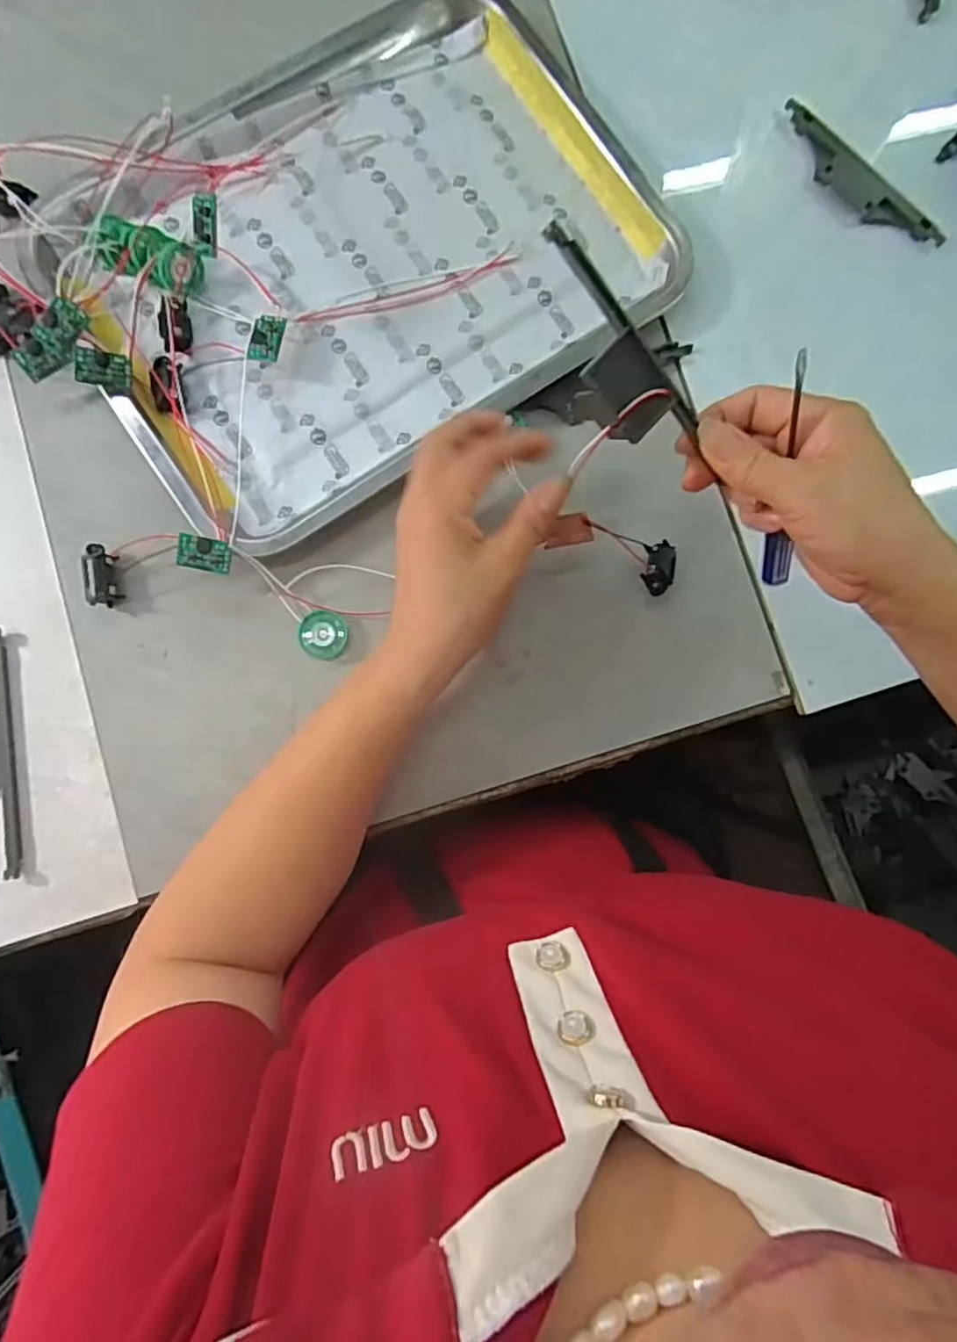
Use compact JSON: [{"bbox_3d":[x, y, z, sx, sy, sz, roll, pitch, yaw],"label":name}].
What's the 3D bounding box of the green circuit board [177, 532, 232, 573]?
[{"bbox_3d":[-0.152,-0.066,0.371,0.028,0.007,0.018,8,100,-10],"label":"green circuit board"}]

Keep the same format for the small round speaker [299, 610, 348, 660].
[{"bbox_3d":[-0.091,-0.022,0.390,0.027,0.005,0.028,6,83,-2],"label":"small round speaker"}]

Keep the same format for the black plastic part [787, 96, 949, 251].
[{"bbox_3d":[0.253,-0.327,0.444,0.134,0.010,0.030,44,83,3],"label":"black plastic part"}]

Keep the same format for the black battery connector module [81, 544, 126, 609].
[{"bbox_3d":[-0.217,-0.055,0.384,0.018,0.014,0.034,-10,84,-4],"label":"black battery connector module"}]

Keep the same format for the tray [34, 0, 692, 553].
[{"bbox_3d":[-0.067,-0.257,0.410,0.349,0.032,0.252,-36,86,-6],"label":"tray"}]

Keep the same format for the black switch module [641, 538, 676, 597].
[{"bbox_3d":[0.107,-0.061,0.392,0.017,0.010,0.035,15,62,-1],"label":"black switch module"}]

